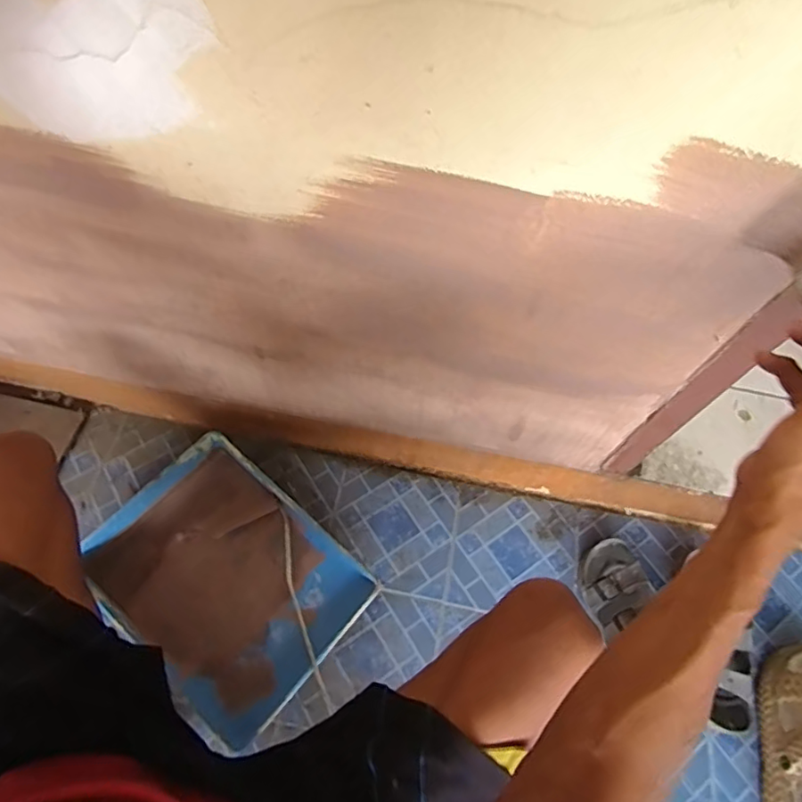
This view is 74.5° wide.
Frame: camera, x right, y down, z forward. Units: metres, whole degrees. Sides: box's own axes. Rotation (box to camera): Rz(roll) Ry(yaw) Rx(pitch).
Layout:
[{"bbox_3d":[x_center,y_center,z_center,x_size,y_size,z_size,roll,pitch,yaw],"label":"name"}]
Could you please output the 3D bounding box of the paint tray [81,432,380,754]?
[{"bbox_3d":[-0.257,0.264,0.777,0.355,0.072,0.287,38,66,16],"label":"paint tray"}]

